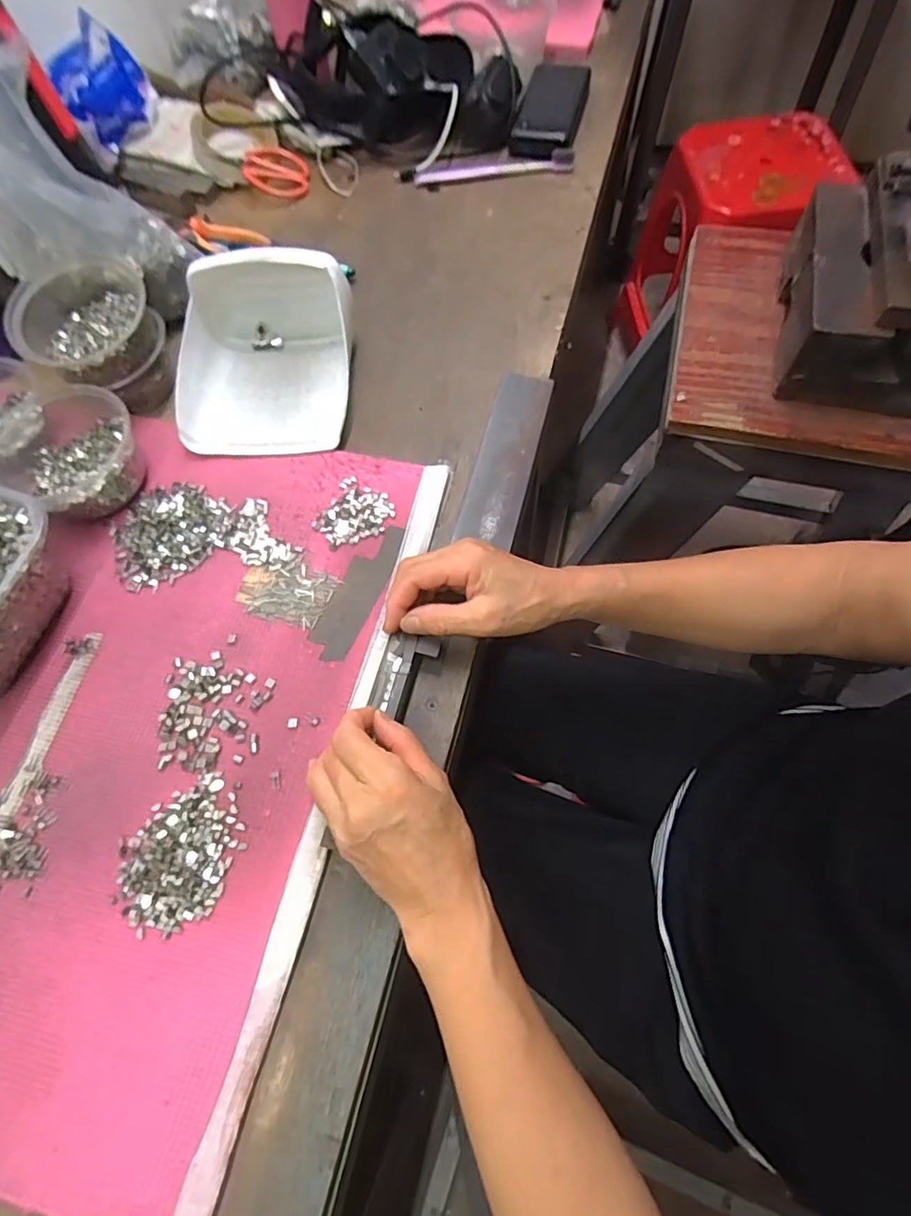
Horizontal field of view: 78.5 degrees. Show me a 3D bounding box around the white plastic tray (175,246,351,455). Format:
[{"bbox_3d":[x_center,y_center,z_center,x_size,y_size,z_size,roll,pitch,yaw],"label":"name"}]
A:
[{"bbox_3d":[-0.176,-0.231,0.497,0.157,0.078,0.171,-2,67,3],"label":"white plastic tray"}]

